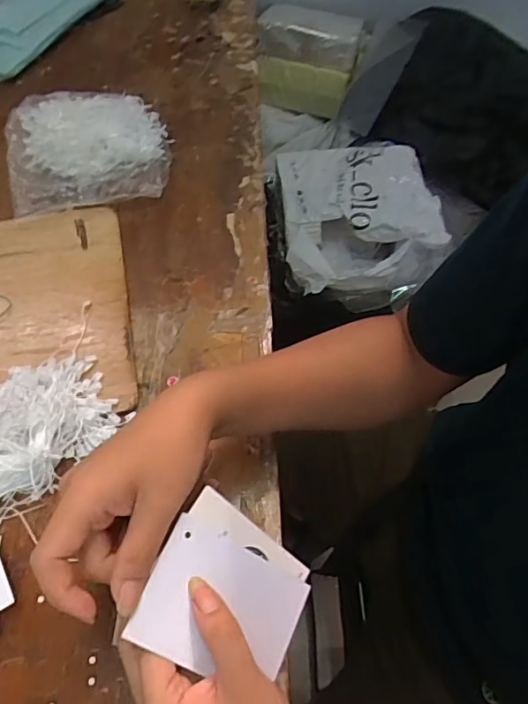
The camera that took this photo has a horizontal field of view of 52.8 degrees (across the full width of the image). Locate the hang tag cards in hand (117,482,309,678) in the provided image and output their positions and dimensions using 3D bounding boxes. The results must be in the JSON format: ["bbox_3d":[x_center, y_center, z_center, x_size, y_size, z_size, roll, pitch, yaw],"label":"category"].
[{"bbox_3d":[-0.019,0.144,0.317,0.098,0.006,0.087,37,61,-16],"label":"hang tag cards in hand"}]

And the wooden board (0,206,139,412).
[{"bbox_3d":[-0.271,-0.031,0.489,0.285,0.006,0.241,-11,60,-7],"label":"wooden board"}]

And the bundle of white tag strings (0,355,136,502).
[{"bbox_3d":[-0.198,0.063,0.423,0.108,0.023,0.155,35,65,19],"label":"bundle of white tag strings"}]

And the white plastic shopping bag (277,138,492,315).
[{"bbox_3d":[0.168,-0.235,0.962,0.272,0.107,0.335,-1,58,-1],"label":"white plastic shopping bag"}]

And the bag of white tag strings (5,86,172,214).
[{"bbox_3d":[-0.196,-0.233,0.598,0.171,0.031,0.163,-13,60,-9],"label":"bag of white tag strings"}]

